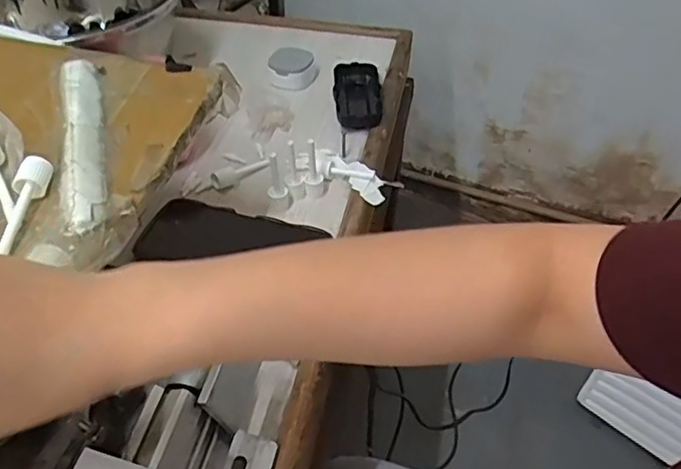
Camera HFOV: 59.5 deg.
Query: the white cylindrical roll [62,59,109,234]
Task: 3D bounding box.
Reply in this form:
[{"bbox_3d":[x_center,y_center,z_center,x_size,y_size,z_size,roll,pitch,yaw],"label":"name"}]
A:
[{"bbox_3d":[-0.169,-0.067,0.396,0.025,0.013,0.173,-13,48,-13],"label":"white cylindrical roll"}]

